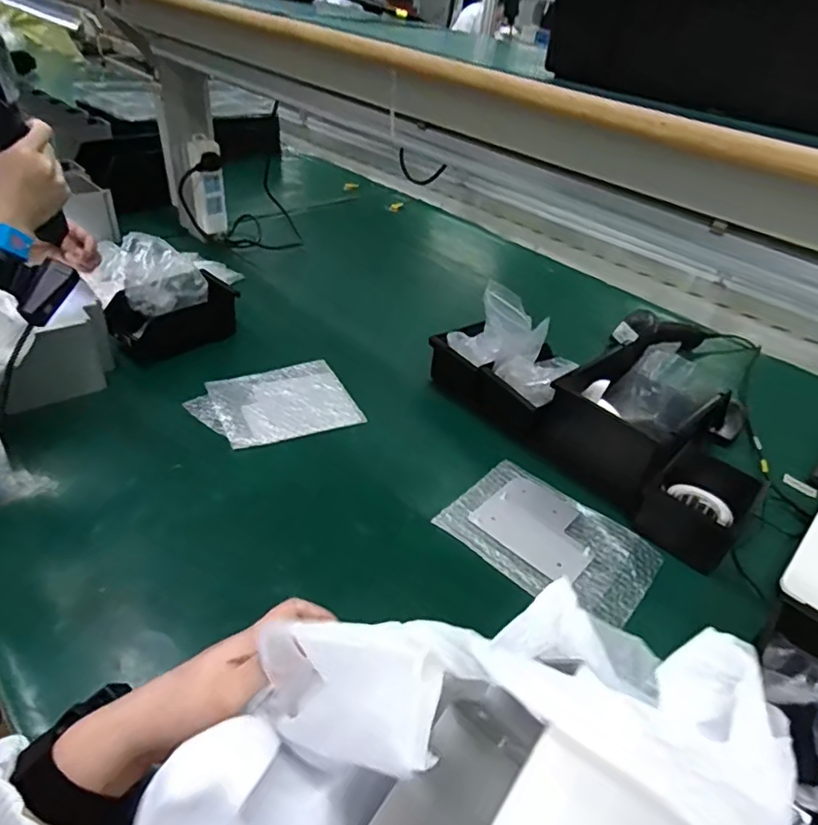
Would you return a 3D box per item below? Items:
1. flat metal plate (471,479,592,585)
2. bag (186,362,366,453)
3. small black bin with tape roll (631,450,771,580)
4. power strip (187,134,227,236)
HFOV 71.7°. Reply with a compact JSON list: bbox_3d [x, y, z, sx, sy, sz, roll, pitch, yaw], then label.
[{"bbox_3d":[0.154,0.134,0.662,0.131,0.004,0.114,32,41,29],"label":"flat metal plate"},{"bbox_3d":[-0.188,-0.016,0.789,0.209,0.010,0.147,-15,42,-24],"label":"bag"},{"bbox_3d":[0.338,0.108,0.663,0.103,0.073,0.108,32,45,30],"label":"small black bin with tape roll"},{"bbox_3d":[-0.391,-0.437,1.119,0.033,0.193,0.071,33,44,29],"label":"power strip"}]

